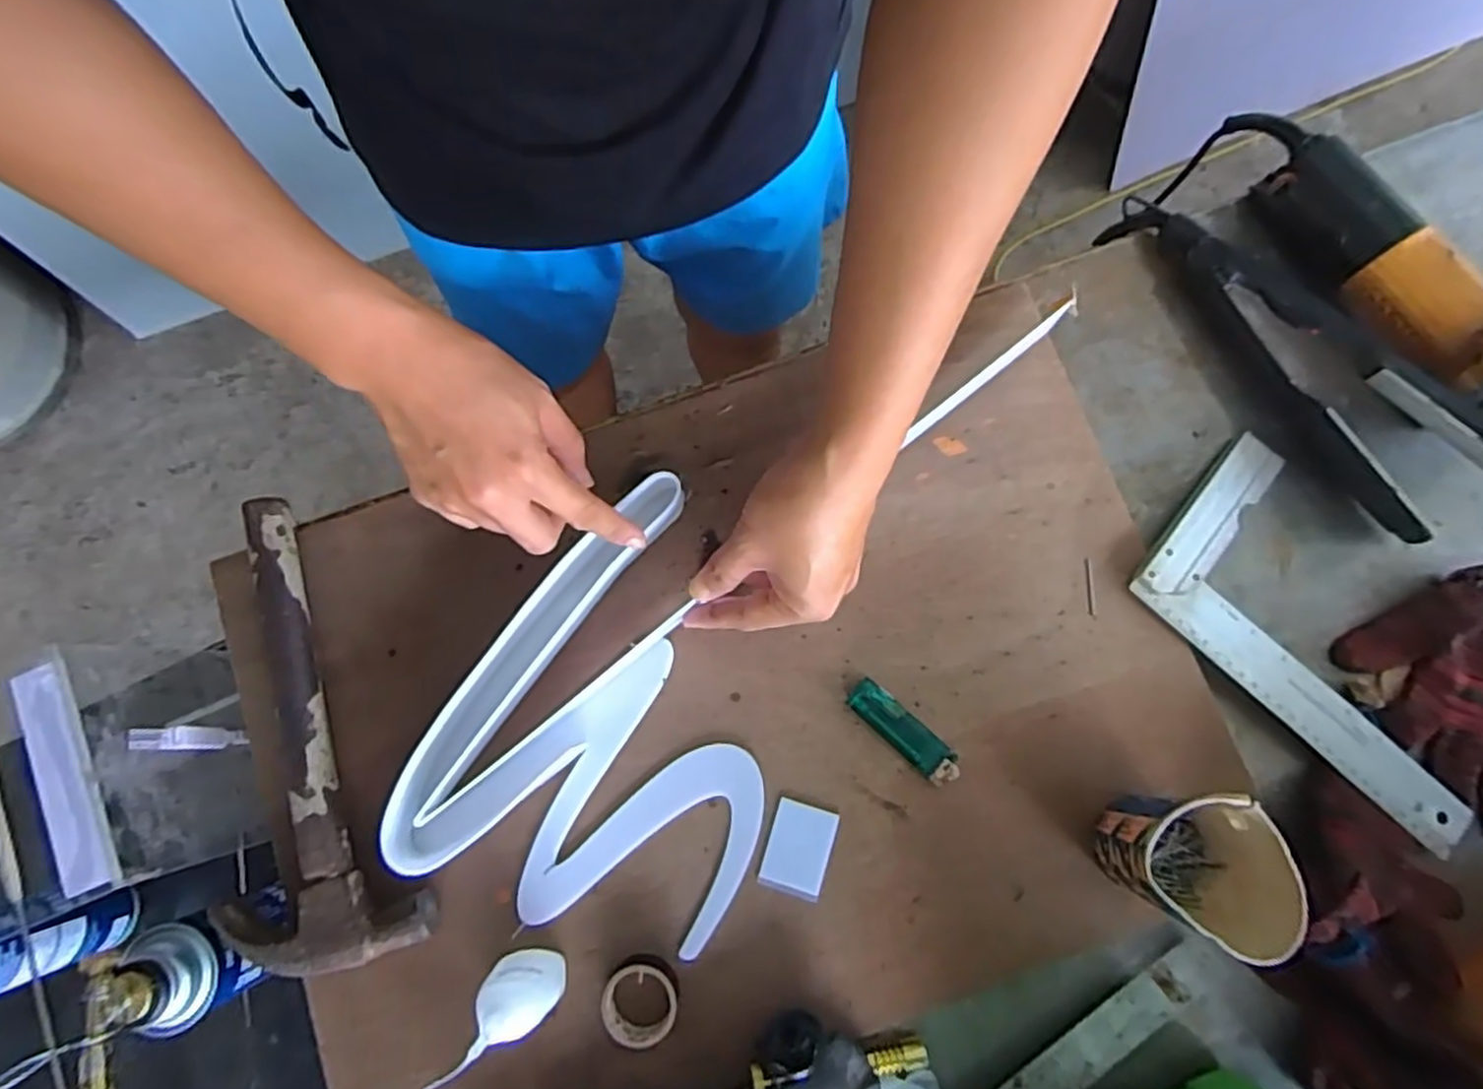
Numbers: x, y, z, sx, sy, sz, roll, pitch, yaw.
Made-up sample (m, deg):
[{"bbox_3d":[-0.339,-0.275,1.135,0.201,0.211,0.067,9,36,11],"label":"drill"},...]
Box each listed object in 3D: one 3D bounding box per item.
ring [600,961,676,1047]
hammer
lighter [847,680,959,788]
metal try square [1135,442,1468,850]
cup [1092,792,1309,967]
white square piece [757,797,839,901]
[{"bbox_3d":[-0.061,0.273,0.447,0.044,0.015,0.045,0,79,0],"label":"ring"},{"bbox_3d":[-0.294,0.122,0.469,0.111,0.024,0.288,-24,80,-4],"label":"hammer"},{"bbox_3d":[0.103,0.119,0.479,0.079,0.013,0.023,42,83,7],"label":"lighter"},{"bbox_3d":[0.390,0.061,0.485,0.255,0.013,0.140,43,83,7],"label":"metal try square"},{"bbox_3d":[0.251,0.174,0.423,0.083,0.091,0.066,34,82,6],"label":"cup"},{"bbox_3d":[0.036,0.191,0.472,0.039,0.004,0.053,17,80,4],"label":"white square piece"}]

